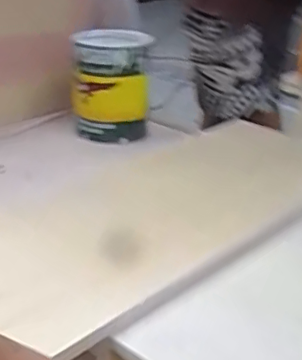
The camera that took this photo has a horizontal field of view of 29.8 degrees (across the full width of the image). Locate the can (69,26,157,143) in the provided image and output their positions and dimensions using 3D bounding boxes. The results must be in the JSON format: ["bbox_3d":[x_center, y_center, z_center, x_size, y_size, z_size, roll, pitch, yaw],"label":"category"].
[{"bbox_3d":[-0.080,-0.183,1.150,0.163,0.207,0.134,8,22,4],"label":"can"}]

